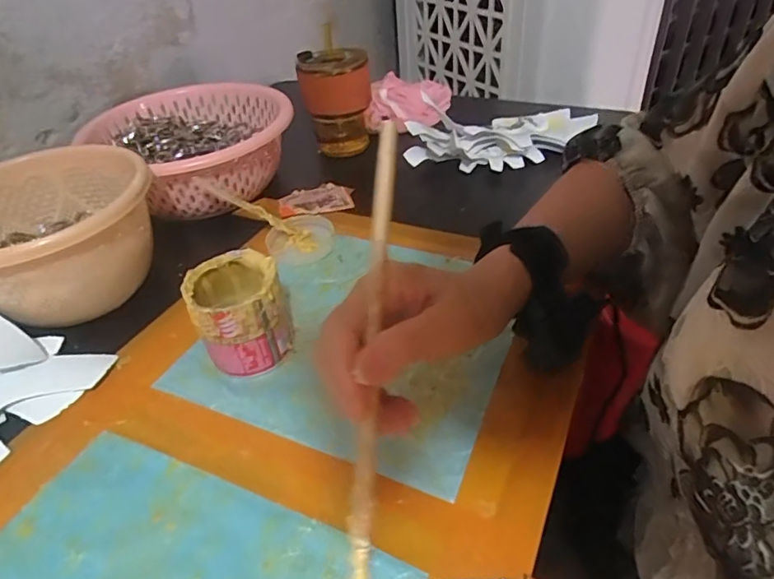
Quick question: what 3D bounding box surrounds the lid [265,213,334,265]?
[{"bbox_3d":[-0.086,-0.052,0.525,0.066,0.011,0.074,-15,40,-10],"label":"lid"}]

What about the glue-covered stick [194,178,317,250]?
[{"bbox_3d":[-0.129,-0.077,0.529,0.140,0.018,0.023,31,47,6],"label":"glue-covered stick"}]

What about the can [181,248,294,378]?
[{"bbox_3d":[-0.112,0.020,0.398,0.063,0.073,0.066,-4,40,3],"label":"can"}]

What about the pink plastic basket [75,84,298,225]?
[{"bbox_3d":[-0.216,-0.163,0.600,0.218,0.077,0.219,-28,44,-24],"label":"pink plastic basket"}]

